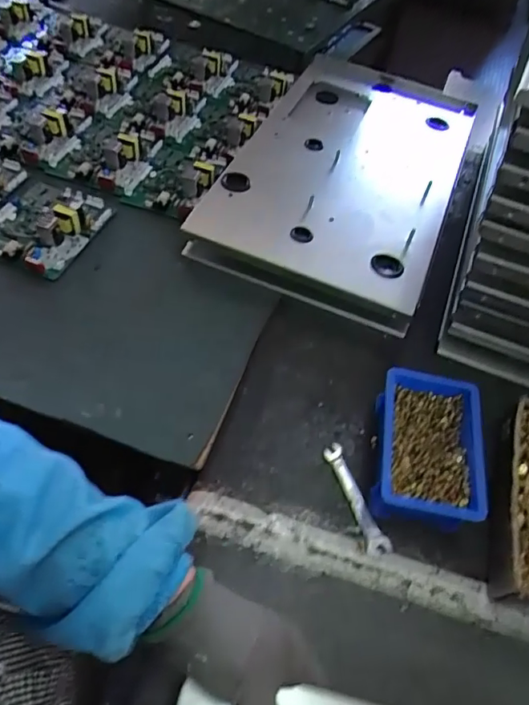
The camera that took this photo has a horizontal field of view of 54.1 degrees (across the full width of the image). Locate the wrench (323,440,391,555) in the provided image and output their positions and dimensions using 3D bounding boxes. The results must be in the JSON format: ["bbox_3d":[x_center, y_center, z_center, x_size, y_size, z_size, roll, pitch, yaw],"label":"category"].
[{"bbox_3d":[0.091,0.148,0.527,0.024,0.009,0.115,-18,60,-15],"label":"wrench"}]

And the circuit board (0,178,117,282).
[{"bbox_3d":[-0.296,-0.183,0.682,0.151,0.029,0.153,17,58,7],"label":"circuit board"}]

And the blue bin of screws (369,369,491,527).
[{"bbox_3d":[0.167,0.099,0.536,0.104,0.049,0.152,12,55,2],"label":"blue bin of screws"}]

